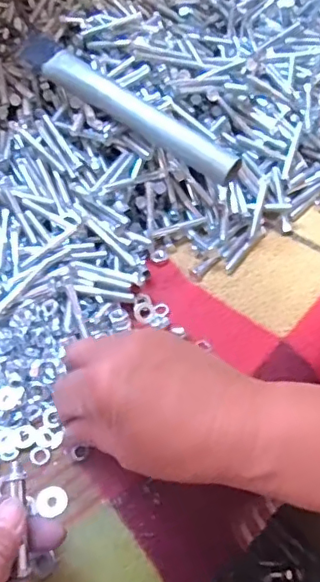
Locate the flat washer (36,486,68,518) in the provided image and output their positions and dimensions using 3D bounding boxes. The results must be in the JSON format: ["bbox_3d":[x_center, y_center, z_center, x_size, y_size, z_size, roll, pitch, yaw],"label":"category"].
[{"bbox_3d":[-0.066,0.129,0.344,0.018,0.004,0.018,1,54,-1],"label":"flat washer"}]

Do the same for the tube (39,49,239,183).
[{"bbox_3d":[-0.016,-0.142,0.449,0.187,0.027,0.022,32,59,20],"label":"tube"}]

